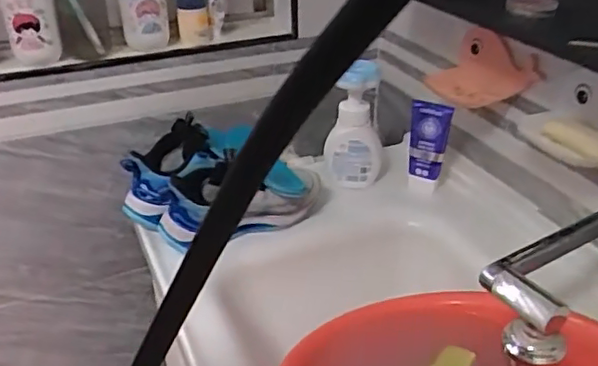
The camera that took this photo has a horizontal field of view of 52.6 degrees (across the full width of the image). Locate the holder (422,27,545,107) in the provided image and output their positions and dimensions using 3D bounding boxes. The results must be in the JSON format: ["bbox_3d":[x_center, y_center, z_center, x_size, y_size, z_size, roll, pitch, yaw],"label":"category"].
[{"bbox_3d":[0.249,-0.162,0.861,0.075,0.100,0.160,-10,33,-18],"label":"holder"}]

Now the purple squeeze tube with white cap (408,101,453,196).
[{"bbox_3d":[0.189,-0.046,0.898,0.055,0.152,0.036,8,32,10],"label":"purple squeeze tube with white cap"}]

